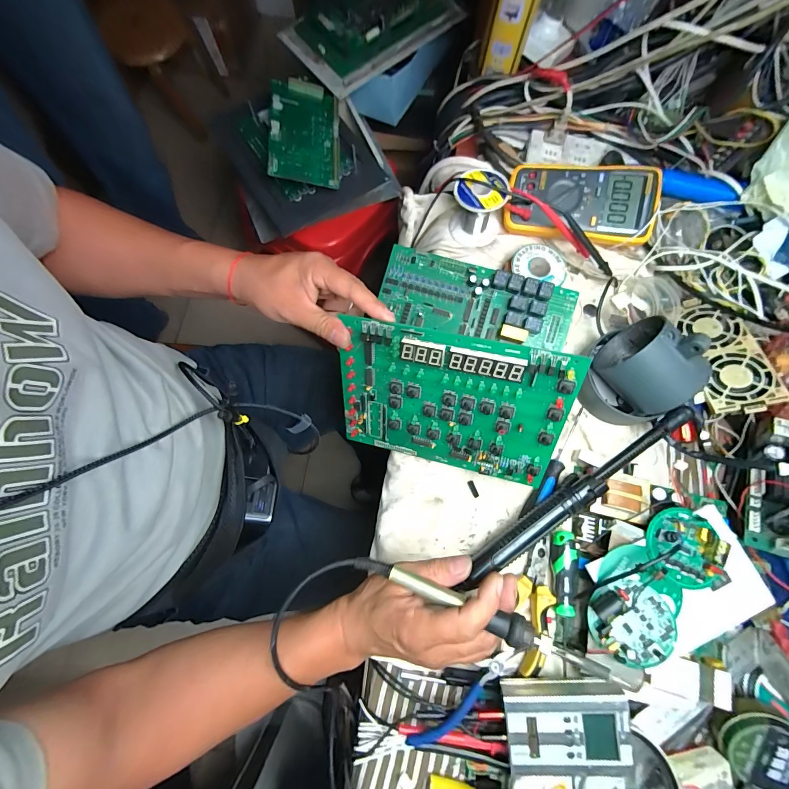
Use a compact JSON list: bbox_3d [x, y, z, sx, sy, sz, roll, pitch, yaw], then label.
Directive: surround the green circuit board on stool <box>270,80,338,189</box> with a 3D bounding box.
[{"bbox_3d":[-0.158,-0.462,0.639,0.117,0.014,0.205,1,83,-16],"label":"green circuit board on stool"}]

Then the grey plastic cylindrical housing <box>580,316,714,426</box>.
[{"bbox_3d":[0.258,-0.024,0.385,0.079,0.108,0.105,-24,78,-6],"label":"grey plastic cylindrical housing"}]

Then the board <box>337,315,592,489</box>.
[{"bbox_3d":[0.049,0.013,0.354,0.211,0.157,0.010,13,38,14],"label":"board"}]

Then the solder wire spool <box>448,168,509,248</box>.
[{"bbox_3d":[0.106,-0.238,0.456,0.067,0.058,0.059,15,77,3],"label":"solder wire spool"}]

